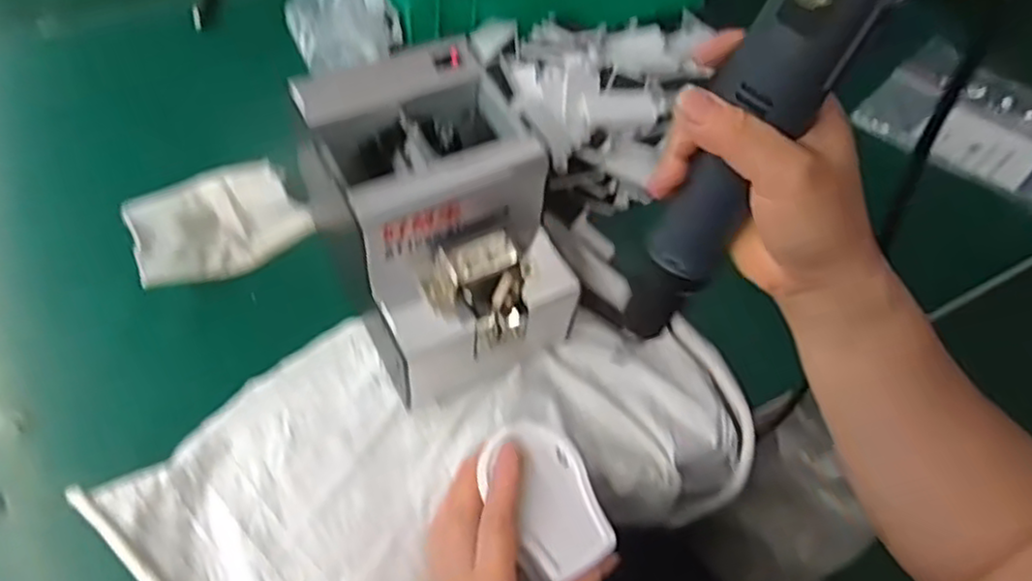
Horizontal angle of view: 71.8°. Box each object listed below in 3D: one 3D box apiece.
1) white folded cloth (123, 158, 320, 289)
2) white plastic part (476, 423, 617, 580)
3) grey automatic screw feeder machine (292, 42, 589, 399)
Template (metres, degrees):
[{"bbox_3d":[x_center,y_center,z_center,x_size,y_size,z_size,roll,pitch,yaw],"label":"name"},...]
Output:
[{"bbox_3d":[-0.231,-0.056,0.541,0.118,0.036,0.098,-31,65,-23],"label":"white folded cloth"},{"bbox_3d":[0.017,0.121,0.418,0.056,0.012,0.090,-25,63,-17],"label":"white plastic part"},{"bbox_3d":[-0.050,-0.041,0.483,0.130,0.140,0.171,-25,63,-20],"label":"grey automatic screw feeder machine"}]

